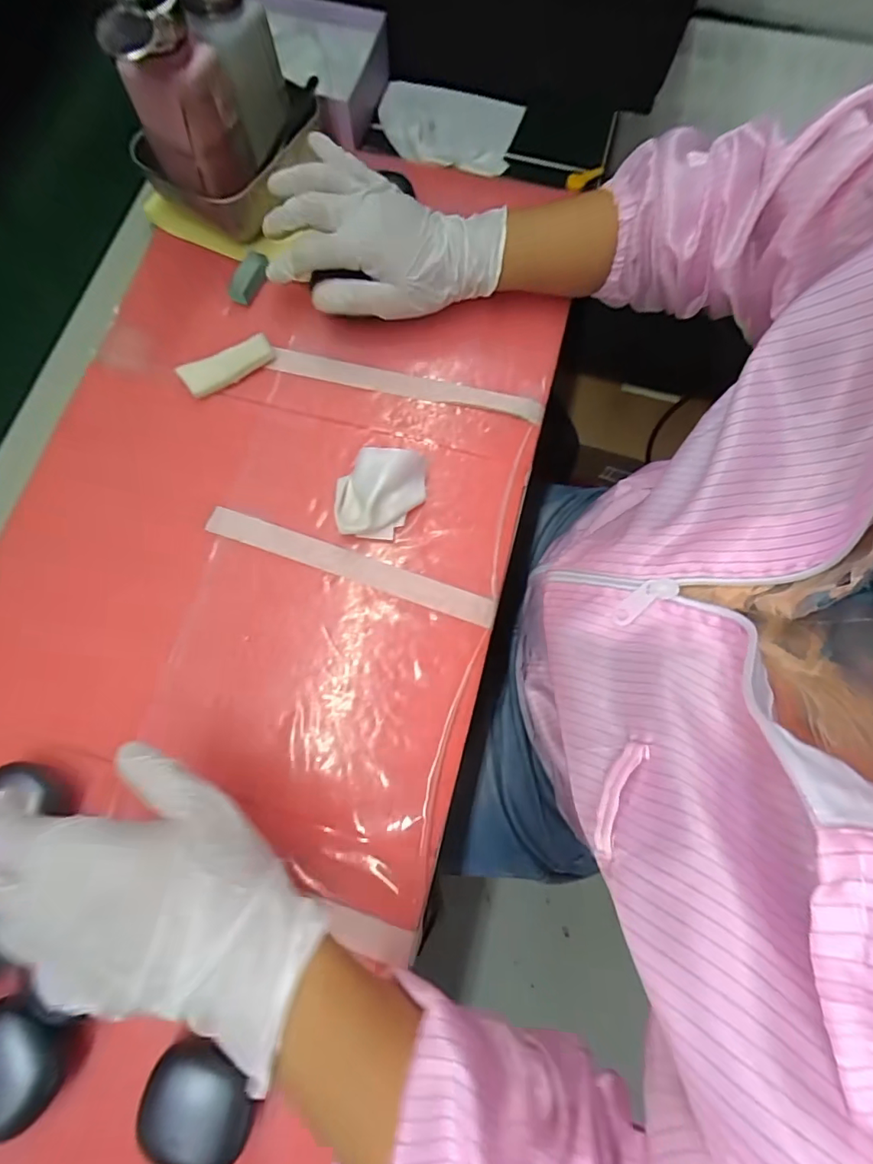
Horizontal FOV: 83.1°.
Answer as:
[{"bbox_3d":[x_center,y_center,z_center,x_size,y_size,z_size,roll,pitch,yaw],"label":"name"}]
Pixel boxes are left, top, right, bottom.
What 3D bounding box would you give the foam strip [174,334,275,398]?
[{"bbox_3d":[-0.155,-0.160,0.365,0.067,0.011,0.023,-27,79,-8],"label":"foam strip"}]

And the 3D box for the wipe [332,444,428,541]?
[{"bbox_3d":[-0.039,-0.060,0.340,0.061,0.025,0.057,1,76,-1],"label":"wipe"}]

